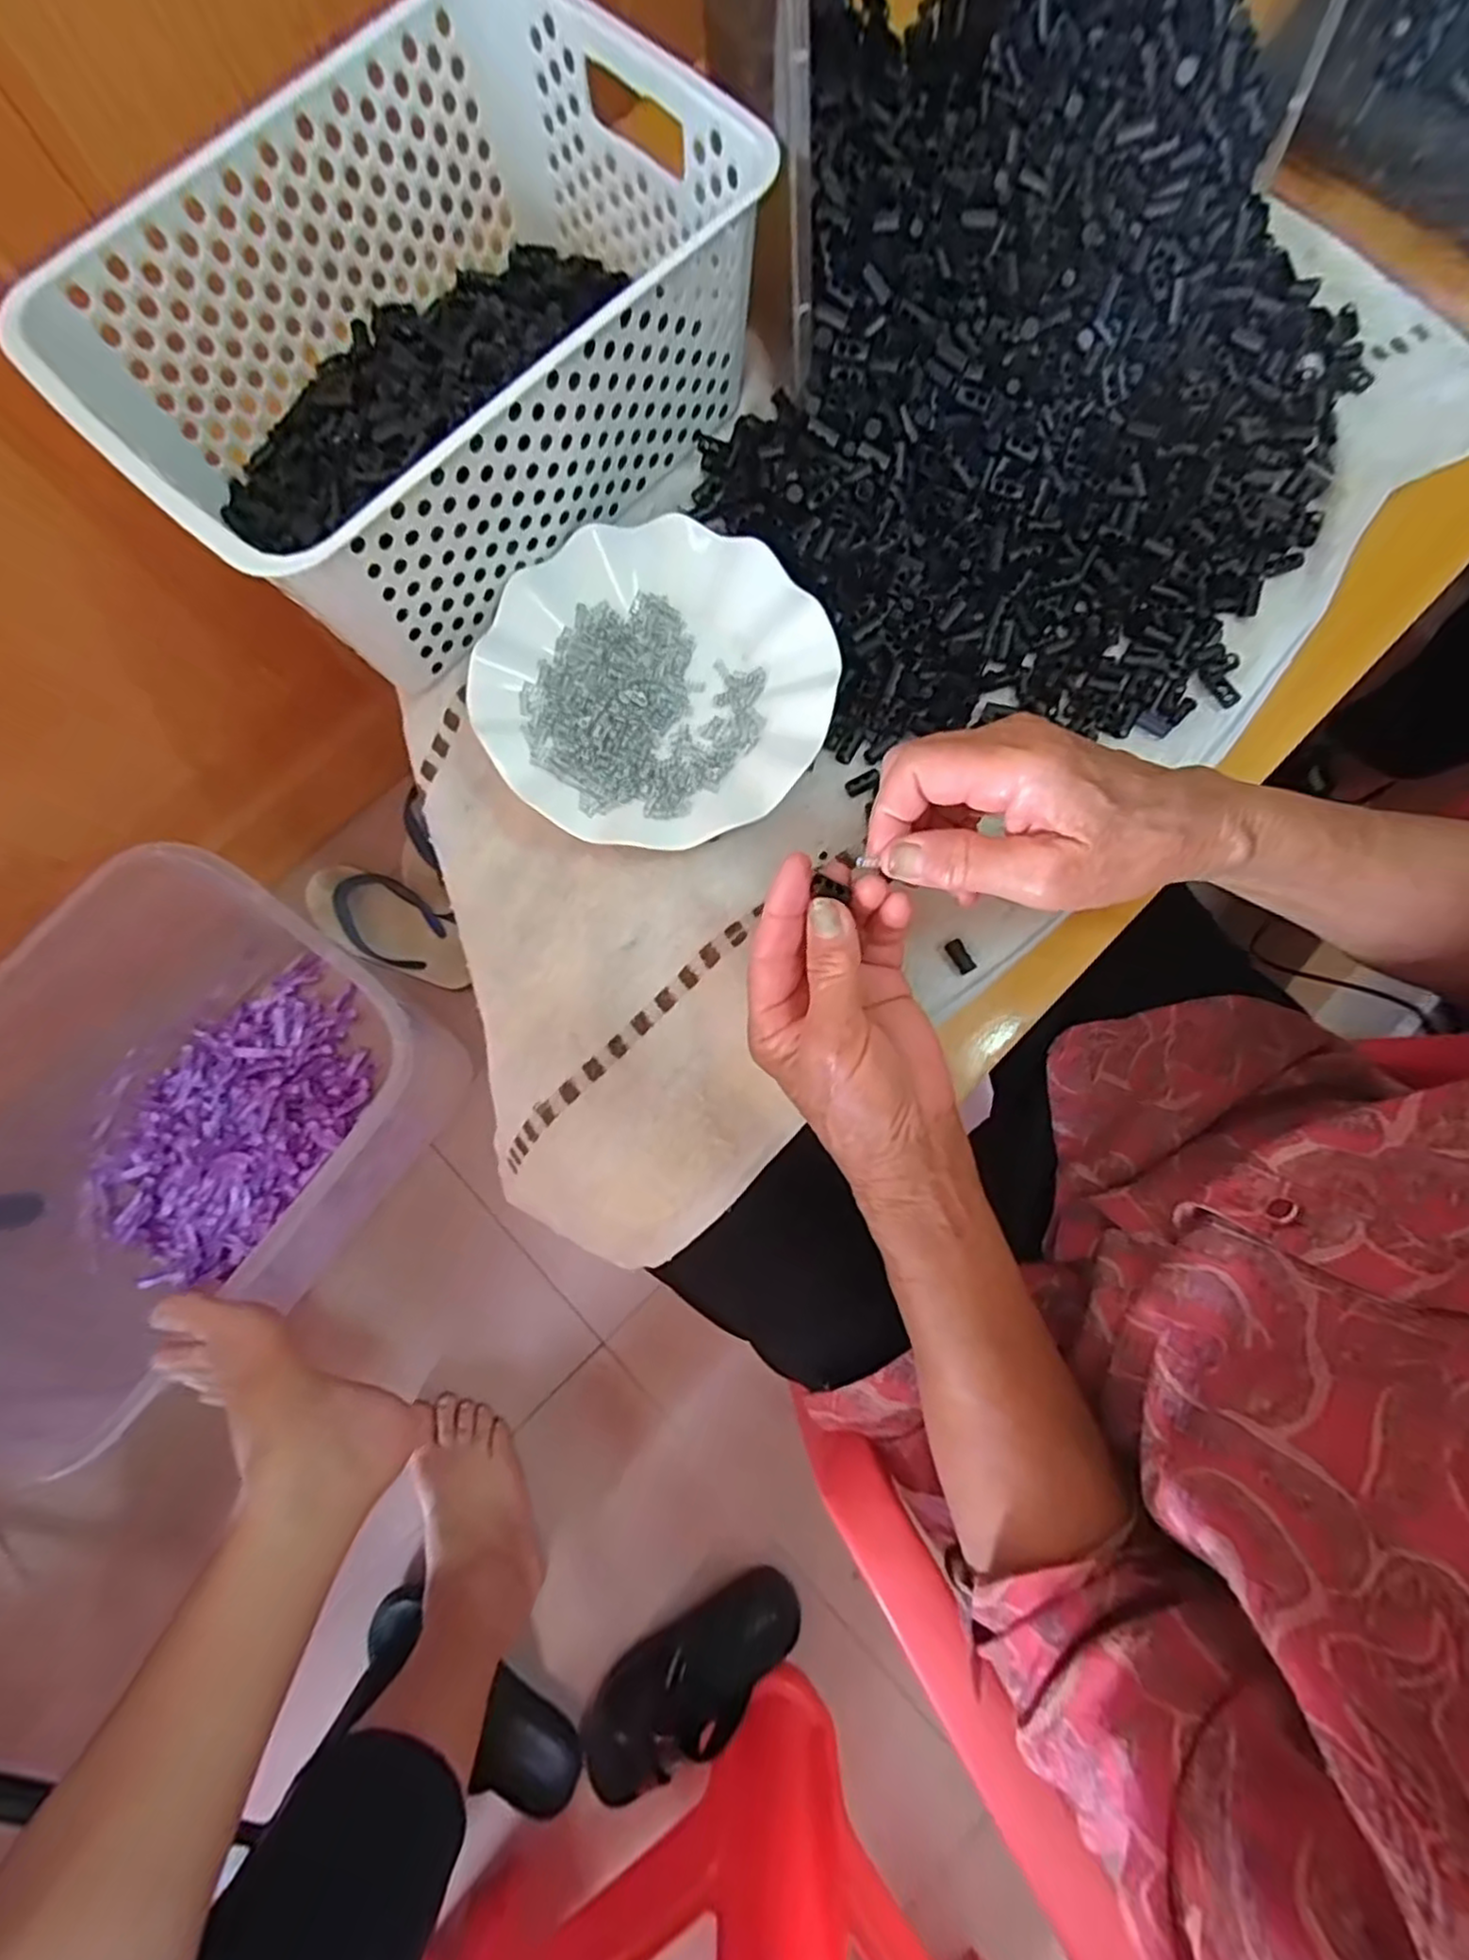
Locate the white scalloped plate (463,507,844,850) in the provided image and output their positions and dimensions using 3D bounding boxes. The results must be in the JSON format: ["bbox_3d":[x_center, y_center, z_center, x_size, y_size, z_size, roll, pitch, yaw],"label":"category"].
[{"bbox_3d":[-0.043,-0.159,0.381,0.179,0.026,0.180,0,78,-1],"label":"white scalloped plate"}]

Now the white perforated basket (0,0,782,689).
[{"bbox_3d":[-0.153,-0.319,0.354,0.305,0.097,0.204,-44,82,-9],"label":"white perforated basket"}]

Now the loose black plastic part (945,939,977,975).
[{"bbox_3d":[0.115,-0.012,0.361,0.009,0.007,0.018,-28,80,-7],"label":"loose black plastic part"}]

